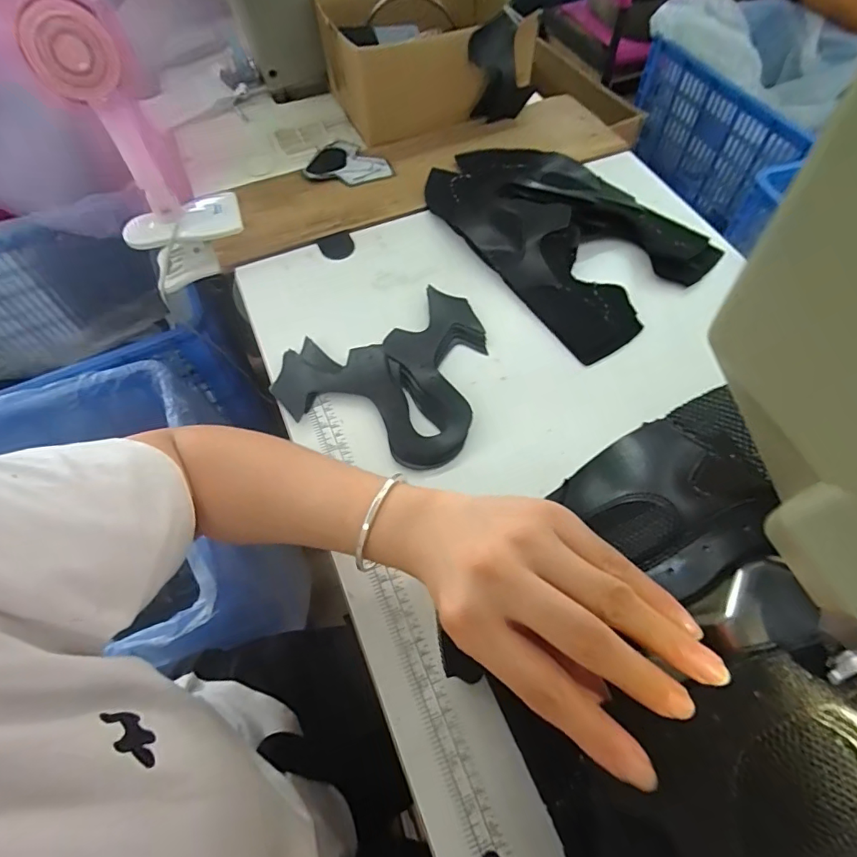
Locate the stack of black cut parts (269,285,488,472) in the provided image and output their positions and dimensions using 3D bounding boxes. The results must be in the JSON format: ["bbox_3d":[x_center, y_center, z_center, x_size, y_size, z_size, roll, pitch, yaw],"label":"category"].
[{"bbox_3d":[-0.035,-0.071,0.501,0.200,0.014,0.199,21,63,13],"label":"stack of black cut parts"}]

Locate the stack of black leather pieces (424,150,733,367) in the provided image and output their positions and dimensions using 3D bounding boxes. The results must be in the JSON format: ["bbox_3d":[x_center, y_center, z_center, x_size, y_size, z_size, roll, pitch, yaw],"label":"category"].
[{"bbox_3d":[0.145,-0.245,0.583,0.195,0.037,0.348,-31,64,-15],"label":"stack of black leather pieces"}]

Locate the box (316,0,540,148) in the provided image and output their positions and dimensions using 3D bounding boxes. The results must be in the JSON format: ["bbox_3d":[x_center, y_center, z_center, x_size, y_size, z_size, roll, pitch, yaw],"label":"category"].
[{"bbox_3d":[-0.005,-0.545,0.718,0.272,0.116,0.193,-13,61,-6],"label":"box"}]

